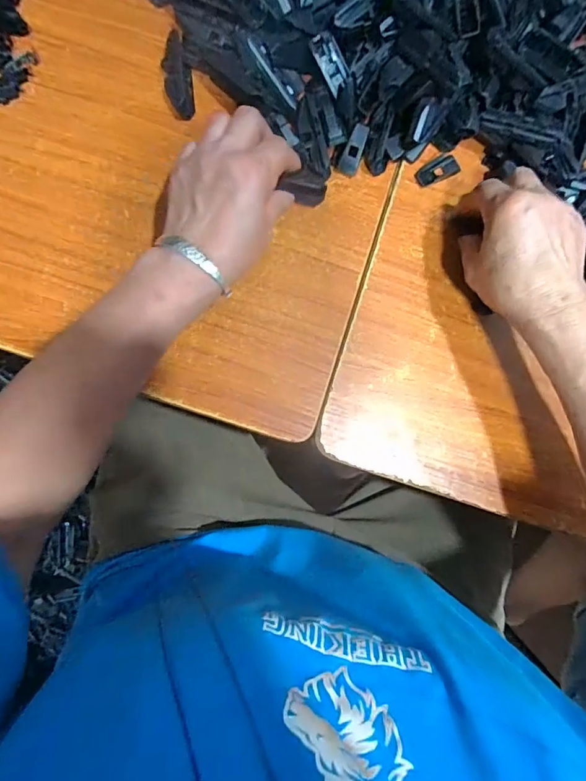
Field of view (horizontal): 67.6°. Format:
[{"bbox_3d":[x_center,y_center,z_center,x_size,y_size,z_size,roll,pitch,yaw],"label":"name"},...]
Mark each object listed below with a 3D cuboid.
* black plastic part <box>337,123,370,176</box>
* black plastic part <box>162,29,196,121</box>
[{"bbox_3d":[0.053,-0.210,0.383,0.016,0.007,0.041,23,111,-2],"label":"black plastic part"},{"bbox_3d":[-0.102,-0.279,0.384,0.024,0.021,0.073,-9,85,-6],"label":"black plastic part"}]

